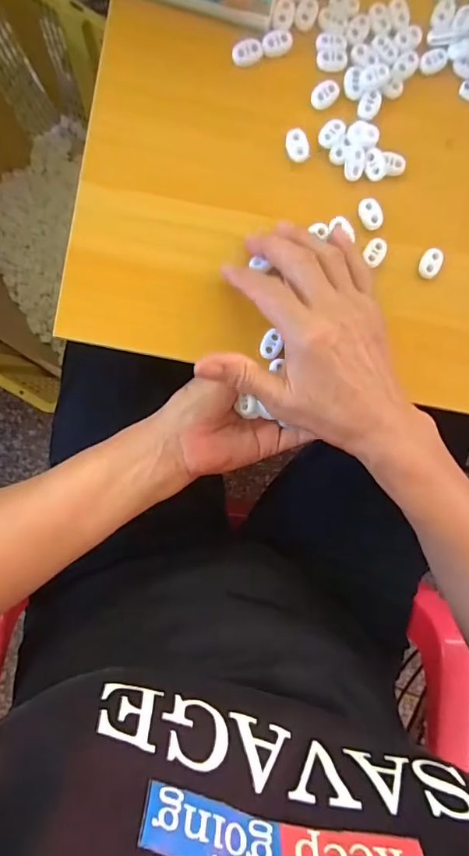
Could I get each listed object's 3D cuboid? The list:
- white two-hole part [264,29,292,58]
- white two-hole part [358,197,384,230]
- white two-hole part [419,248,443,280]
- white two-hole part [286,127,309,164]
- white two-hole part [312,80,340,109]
[{"bbox_3d":[0.031,-0.278,0.332,0.023,0.004,0.016,-31,94,-4],"label":"white two-hole part"},{"bbox_3d":[0.101,-0.159,0.341,0.015,0.004,0.024,-21,94,-5],"label":"white two-hole part"},{"bbox_3d":[0.148,-0.124,0.348,0.015,0.006,0.022,28,88,-6],"label":"white two-hole part"},{"bbox_3d":[0.045,-0.205,0.336,0.015,0.007,0.021,-13,93,-6],"label":"white two-hole part"},{"bbox_3d":[0.067,-0.245,0.338,0.023,0.004,0.016,-43,95,-3],"label":"white two-hole part"}]

